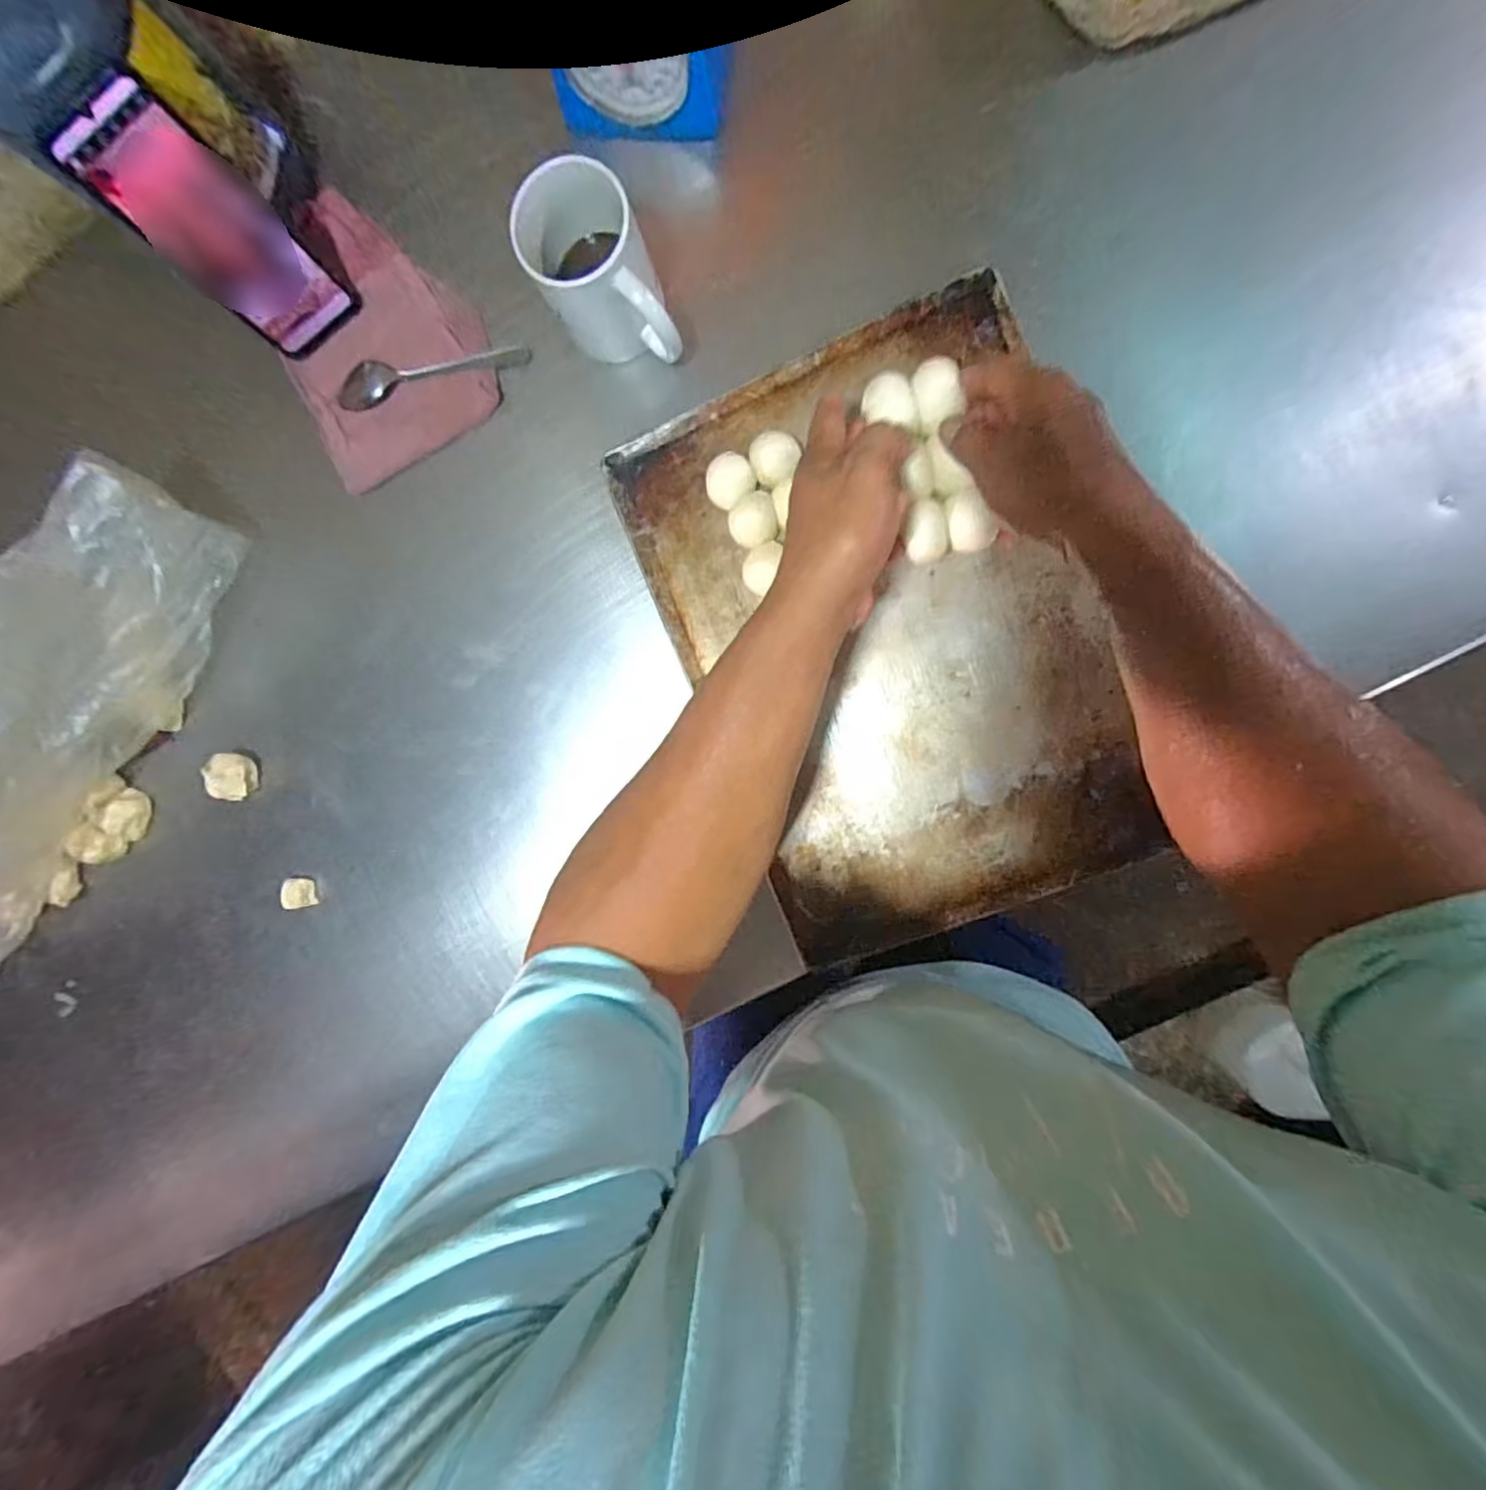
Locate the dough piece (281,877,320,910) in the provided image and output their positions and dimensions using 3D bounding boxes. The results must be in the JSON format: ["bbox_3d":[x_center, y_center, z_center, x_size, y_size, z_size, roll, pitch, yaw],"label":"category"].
[{"bbox_3d":[-0.406,0.135,0.585,0.021,0.025,0.028,-8,94,8],"label":"dough piece"}]

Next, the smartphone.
[{"bbox_3d":[-0.377,-0.368,0.467,0.015,0.162,0.076,42,93,22],"label":"smartphone"}]

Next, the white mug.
[{"bbox_3d":[-0.103,-0.328,0.462,0.083,0.100,0.101,-19,92,9],"label":"white mug"}]

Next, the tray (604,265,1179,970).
[{"bbox_3d":[0.110,-0.077,0.493,0.302,0.024,0.455,-20,92,9],"label":"tray"}]

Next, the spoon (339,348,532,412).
[{"bbox_3d":[-0.260,-0.306,0.527,0.165,0.011,0.033,-7,94,8],"label":"spoon"}]

